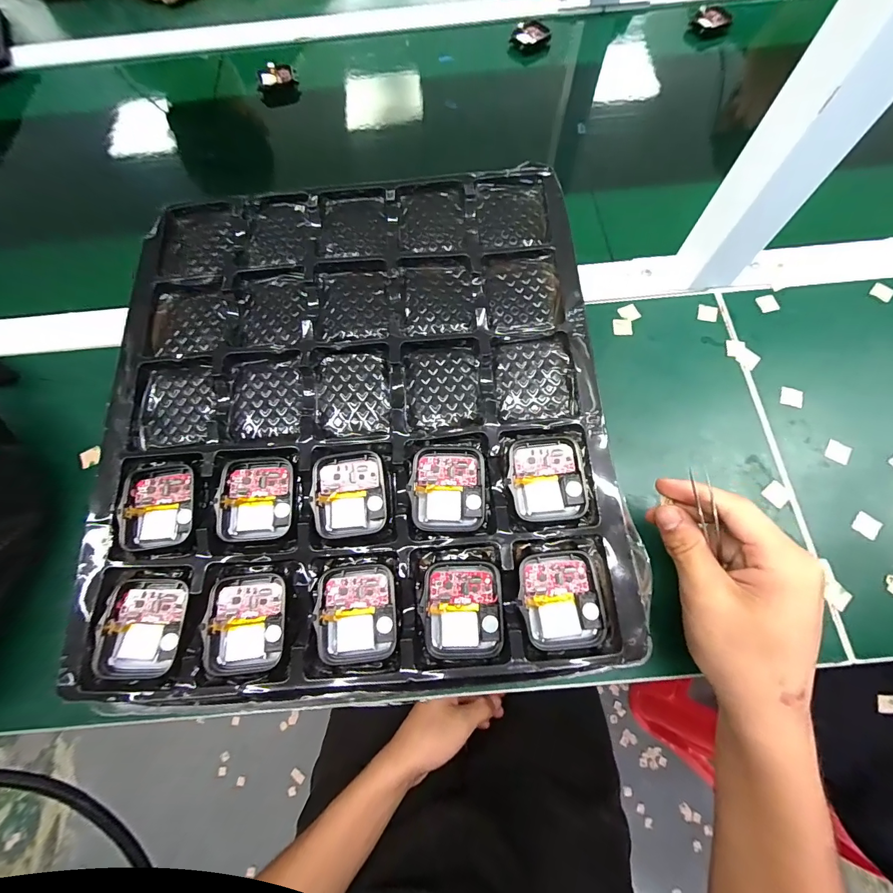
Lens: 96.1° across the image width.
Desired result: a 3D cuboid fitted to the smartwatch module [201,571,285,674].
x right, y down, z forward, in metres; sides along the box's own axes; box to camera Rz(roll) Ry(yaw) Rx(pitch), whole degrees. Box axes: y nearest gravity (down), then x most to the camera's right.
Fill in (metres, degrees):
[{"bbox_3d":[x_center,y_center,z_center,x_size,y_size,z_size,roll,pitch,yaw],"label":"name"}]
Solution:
[{"bbox_3d":[-0.094,0.082,0.187,0.035,0.005,0.043,-4,70,1],"label":"smartwatch module"}]

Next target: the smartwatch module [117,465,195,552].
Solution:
[{"bbox_3d":[-0.148,0.030,0.206,0.036,0.005,0.043,-10,70,-1],"label":"smartwatch module"}]

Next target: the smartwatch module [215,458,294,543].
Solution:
[{"bbox_3d":[-0.098,0.026,0.206,0.035,0.006,0.043,1,70,3],"label":"smartwatch module"}]

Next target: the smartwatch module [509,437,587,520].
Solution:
[{"bbox_3d":[0.051,0.016,0.205,0.036,0.008,0.042,-6,70,0],"label":"smartwatch module"}]

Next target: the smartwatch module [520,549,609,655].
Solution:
[{"bbox_3d":[0.054,0.072,0.189,0.036,0.005,0.042,-6,70,0],"label":"smartwatch module"}]

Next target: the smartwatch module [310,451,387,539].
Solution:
[{"bbox_3d":[-0.049,0.024,0.206,0.035,0.009,0.042,-5,70,0],"label":"smartwatch module"}]

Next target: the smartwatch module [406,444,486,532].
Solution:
[{"bbox_3d":[0.001,0.021,0.204,0.037,0.009,0.042,0,70,2],"label":"smartwatch module"}]

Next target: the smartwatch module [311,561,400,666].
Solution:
[{"bbox_3d":[-0.042,0.079,0.192,0.036,0.010,0.043,-6,70,0],"label":"smartwatch module"}]

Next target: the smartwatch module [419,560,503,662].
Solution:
[{"bbox_3d":[0.008,0.077,0.190,0.036,0.008,0.043,0,70,2],"label":"smartwatch module"}]

